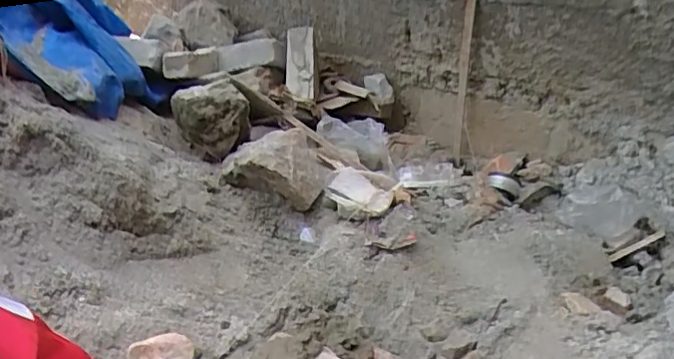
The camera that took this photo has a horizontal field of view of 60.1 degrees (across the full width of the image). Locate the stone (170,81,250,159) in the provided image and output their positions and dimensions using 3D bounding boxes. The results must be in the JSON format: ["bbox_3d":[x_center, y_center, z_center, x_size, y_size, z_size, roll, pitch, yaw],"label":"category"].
[{"bbox_3d":[-0.313,-0.163,1.439,0.183,0.152,0.173,-10,34,-9],"label":"stone"}]

